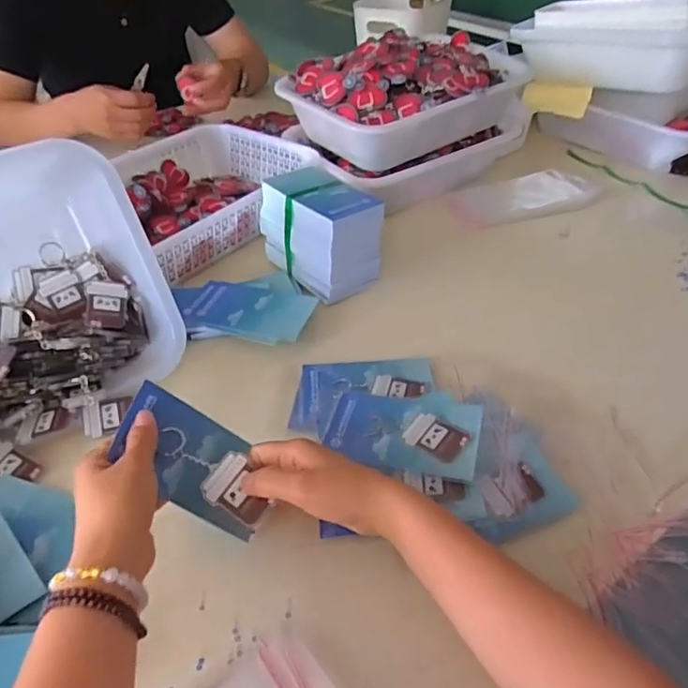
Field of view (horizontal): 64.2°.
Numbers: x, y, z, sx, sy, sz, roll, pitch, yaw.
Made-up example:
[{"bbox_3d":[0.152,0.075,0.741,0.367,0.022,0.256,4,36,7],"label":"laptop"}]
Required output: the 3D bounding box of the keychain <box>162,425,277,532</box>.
[{"bbox_3d":[-0.096,0.095,0.414,0.104,0.012,0.037,40,56,18],"label":"keychain"}]

